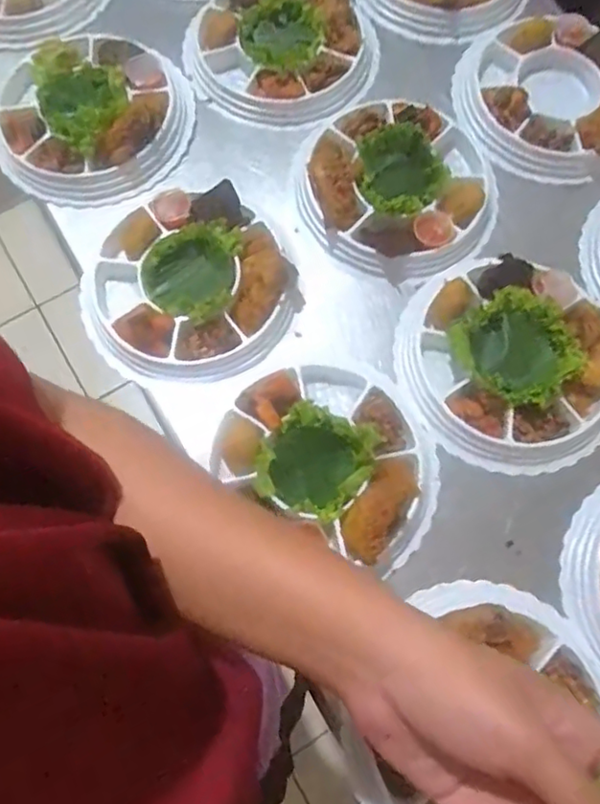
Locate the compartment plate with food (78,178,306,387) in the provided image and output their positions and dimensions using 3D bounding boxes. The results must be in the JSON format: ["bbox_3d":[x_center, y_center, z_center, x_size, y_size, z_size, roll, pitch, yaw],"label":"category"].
[{"bbox_3d":[-0.117,-0.117,0.613,0.205,0.041,0.197,0,73,1],"label":"compartment plate with food"}]

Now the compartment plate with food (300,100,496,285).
[{"bbox_3d":[0.107,-0.235,0.661,0.210,0.050,0.211,0,73,1],"label":"compartment plate with food"}]

